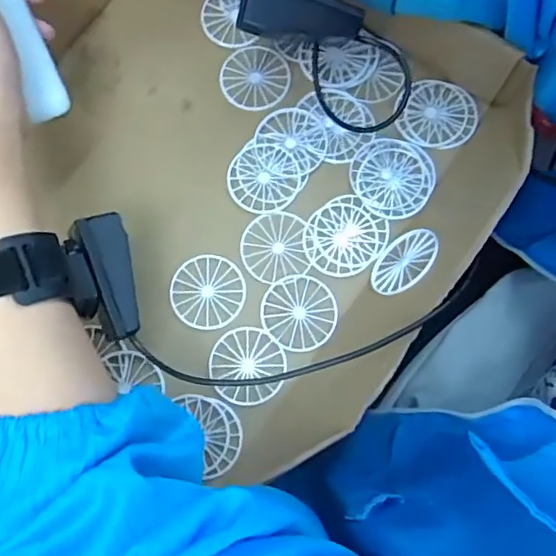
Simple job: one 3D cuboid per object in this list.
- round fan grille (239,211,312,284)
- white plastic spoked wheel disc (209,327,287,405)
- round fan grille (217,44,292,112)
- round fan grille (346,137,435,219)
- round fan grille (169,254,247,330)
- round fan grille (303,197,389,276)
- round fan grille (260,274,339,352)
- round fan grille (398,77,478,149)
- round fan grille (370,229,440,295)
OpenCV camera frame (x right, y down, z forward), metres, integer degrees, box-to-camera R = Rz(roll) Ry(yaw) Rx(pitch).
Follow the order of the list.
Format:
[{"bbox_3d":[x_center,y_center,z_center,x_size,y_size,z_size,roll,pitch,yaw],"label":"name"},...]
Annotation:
[{"bbox_3d":[-0.003,-0.022,0.399,0.044,0.004,0.048,0,79,-1],"label":"round fan grille"},{"bbox_3d":[-0.020,0.058,0.382,0.047,0.004,0.049,0,79,-1],"label":"white plastic spoked wheel disc"},{"bbox_3d":[-0.017,-0.145,0.425,0.049,0.008,0.047,0,79,-1],"label":"round fan grille"},{"bbox_3d":[0.079,-0.070,0.403,0.056,0.004,0.055,0,79,-1],"label":"round fan grille"},{"bbox_3d":[-0.047,0.009,0.394,0.050,0.004,0.049,0,79,-1],"label":"round fan grille"},{"bbox_3d":[0.045,-0.028,0.395,0.055,0.004,0.049,-44,82,-9],"label":"round fan grille"},{"bbox_3d":[0.014,0.023,0.389,0.049,0.004,0.049,0,79,-1],"label":"round fan grille"},{"bbox_3d":[0.113,-0.115,0.410,0.051,0.005,0.049,0,79,-1],"label":"round fan grille"},{"bbox_3d":[0.081,-0.010,0.375,0.004,0.048,0.049,41,64,-25],"label":"round fan grille"}]

